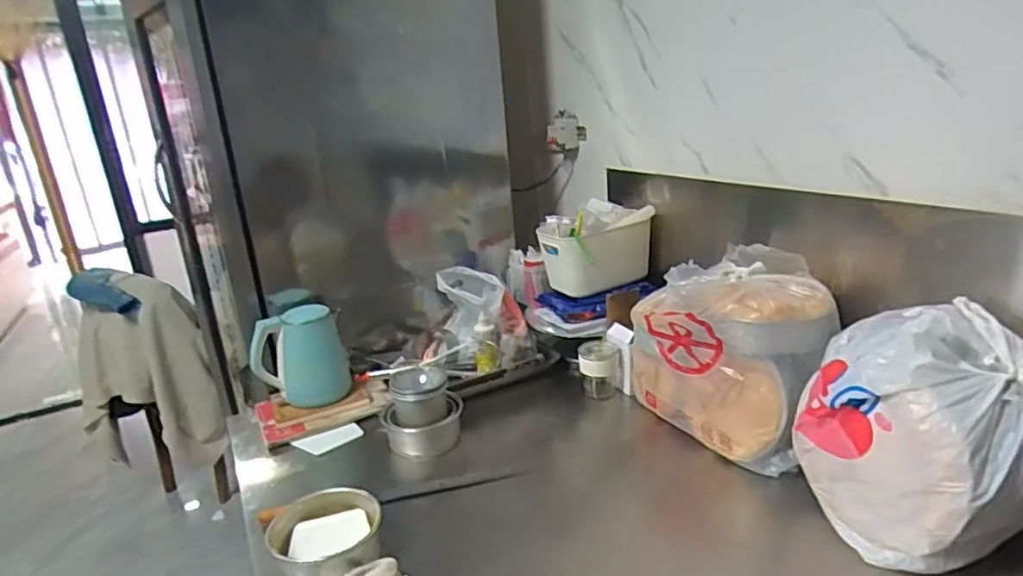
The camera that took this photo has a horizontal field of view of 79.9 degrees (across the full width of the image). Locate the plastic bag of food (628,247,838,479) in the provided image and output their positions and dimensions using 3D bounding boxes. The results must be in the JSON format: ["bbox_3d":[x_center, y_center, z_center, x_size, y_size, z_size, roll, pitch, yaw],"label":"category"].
[{"bbox_3d":[0.383,0.108,1.125,0.349,0.317,0.179,14,26,43],"label":"plastic bag of food"}]

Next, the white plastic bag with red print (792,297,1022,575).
[{"bbox_3d":[0.567,0.187,0.832,0.191,0.316,0.322,-17,22,-32],"label":"white plastic bag with red print"}]

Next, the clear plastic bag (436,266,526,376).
[{"bbox_3d":[-0.062,0.068,1.447,0.181,0.195,0.169,-8,19,-11],"label":"clear plastic bag"}]

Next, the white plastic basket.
[{"bbox_3d":[0.195,-0.089,1.439,0.216,0.154,0.177,-18,23,-35],"label":"white plastic basket"}]

